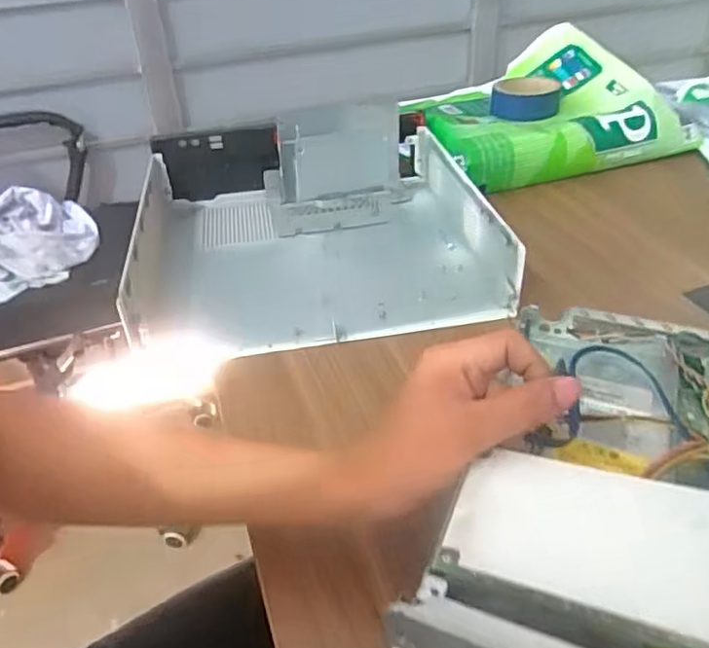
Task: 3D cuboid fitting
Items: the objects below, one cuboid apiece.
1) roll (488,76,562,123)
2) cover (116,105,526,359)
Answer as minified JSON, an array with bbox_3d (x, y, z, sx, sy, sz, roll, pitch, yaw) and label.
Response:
[{"bbox_3d":[0.223,-0.294,0.819,0.080,0.034,0.074,-2,37,1],"label":"roll"},{"bbox_3d":[-0.043,-0.113,0.654,0.342,0.095,0.315,-7,37,-6],"label":"cover"}]

